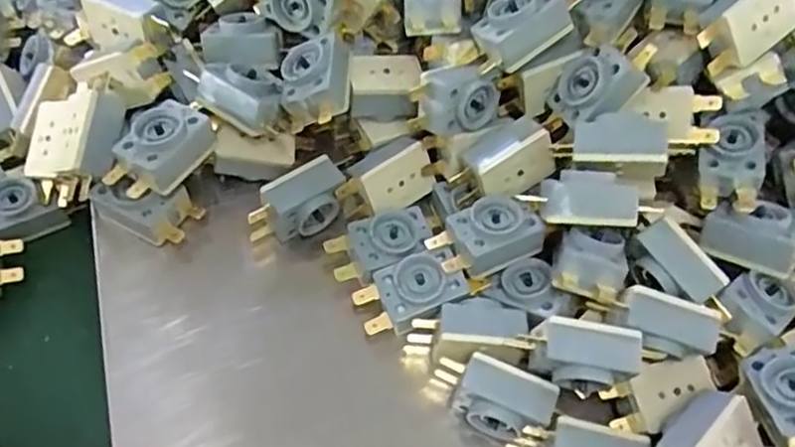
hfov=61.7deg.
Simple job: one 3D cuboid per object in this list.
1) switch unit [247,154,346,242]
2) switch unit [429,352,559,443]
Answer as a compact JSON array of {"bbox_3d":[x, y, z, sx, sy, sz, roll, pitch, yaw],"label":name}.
[{"bbox_3d":[-0.047,-0.007,0.308,0.045,0.029,0.020,-28,64,-20],"label":"switch unit"},{"bbox_3d":[0.037,0.071,0.269,0.047,0.026,0.023,20,59,8],"label":"switch unit"}]

